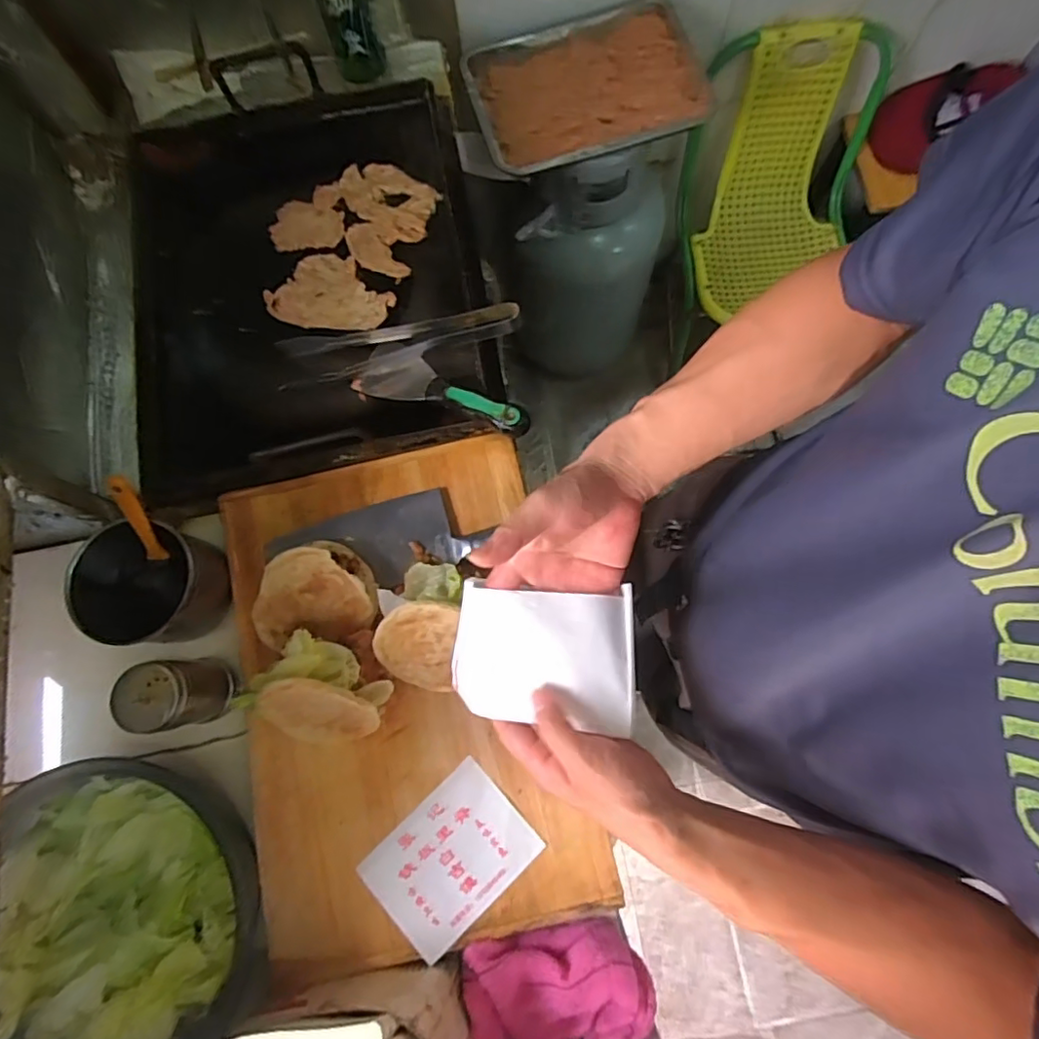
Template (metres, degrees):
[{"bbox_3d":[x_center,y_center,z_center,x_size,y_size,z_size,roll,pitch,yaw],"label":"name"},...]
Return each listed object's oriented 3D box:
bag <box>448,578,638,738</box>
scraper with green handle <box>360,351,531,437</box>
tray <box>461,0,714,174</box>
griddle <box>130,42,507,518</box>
[{"bbox_3d":[0.016,0.099,0.427,0.132,0.022,0.096,2,89,12],"label":"bag"},{"bbox_3d":[-0.084,-0.143,0.642,0.212,0.025,0.056,22,77,23],"label":"scraper with green handle"},{"bbox_3d":[0.102,-0.629,0.846,0.326,0.050,0.216,-16,76,-2],"label":"tray"},{"bbox_3d":[-0.267,-0.301,0.725,0.421,0.079,0.524,-13,76,-2],"label":"griddle"}]

